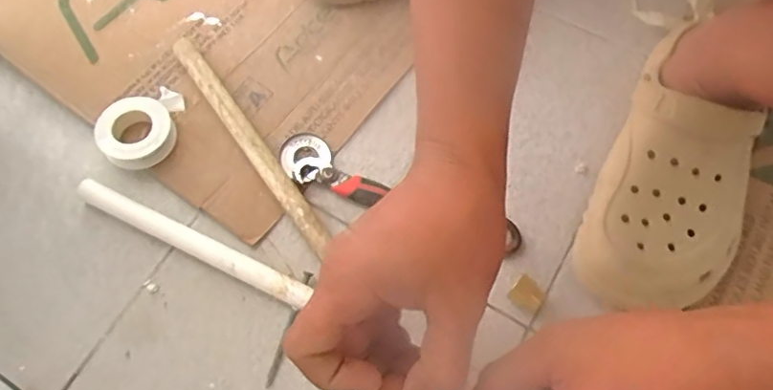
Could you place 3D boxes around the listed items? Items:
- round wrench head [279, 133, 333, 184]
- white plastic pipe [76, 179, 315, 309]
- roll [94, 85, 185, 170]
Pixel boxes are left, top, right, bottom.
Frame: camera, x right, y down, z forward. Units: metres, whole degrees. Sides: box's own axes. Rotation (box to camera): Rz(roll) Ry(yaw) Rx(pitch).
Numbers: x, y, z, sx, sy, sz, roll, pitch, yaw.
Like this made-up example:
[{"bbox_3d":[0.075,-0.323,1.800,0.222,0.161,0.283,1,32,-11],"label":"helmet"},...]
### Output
[{"bbox_3d":[-0.078,-0.040,0.524,0.045,0.011,0.047,-1,67,2],"label":"round wrench head"},{"bbox_3d":[-0.171,0.041,0.491,0.228,0.022,0.022,23,70,12],"label":"white plastic pipe"},{"bbox_3d":[-0.228,-0.066,0.527,0.084,0.033,0.069,-43,72,-14],"label":"roll"}]

